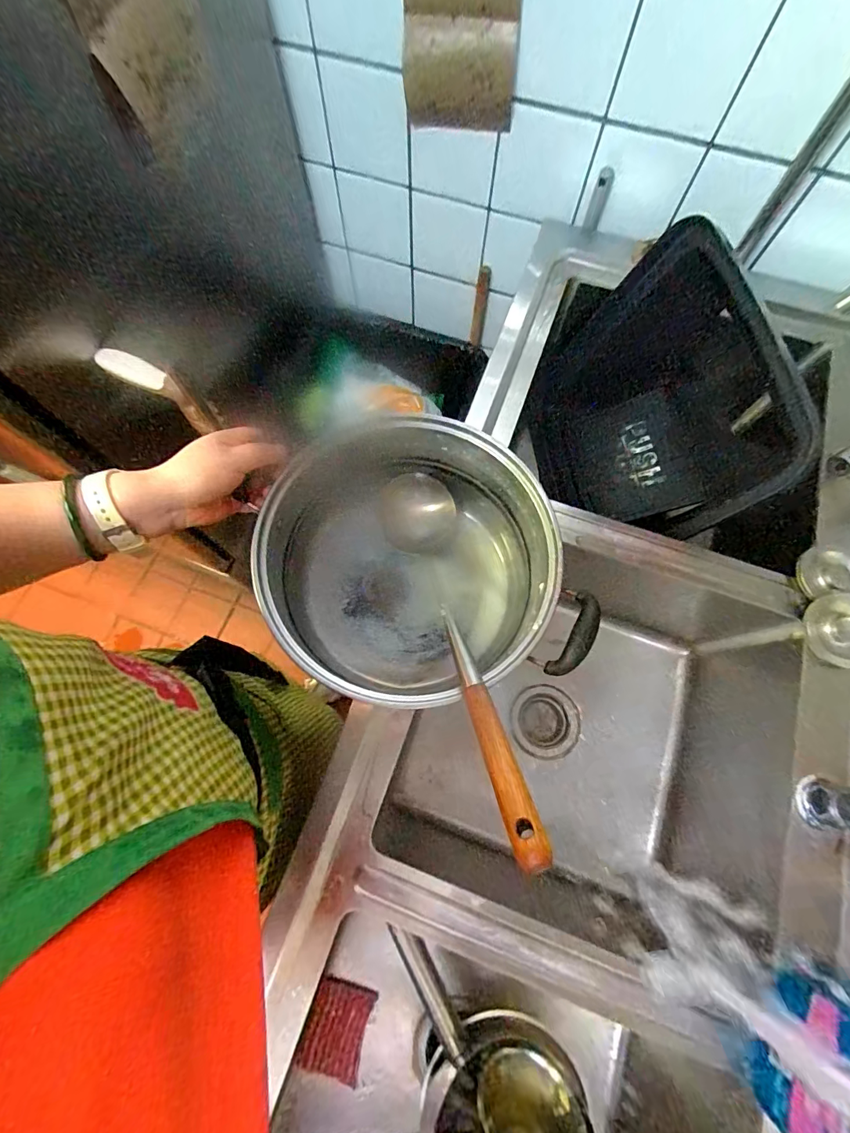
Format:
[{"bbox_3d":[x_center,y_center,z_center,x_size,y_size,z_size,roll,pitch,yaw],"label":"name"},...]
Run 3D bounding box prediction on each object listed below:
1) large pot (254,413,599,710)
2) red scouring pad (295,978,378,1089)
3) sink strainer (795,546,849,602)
[{"bbox_3d":[-0.008,0.001,0.459,0.255,0.140,0.271,-16,73,-5],"label":"large pot"},{"bbox_3d":[-0.118,0.625,0.589,0.077,0.020,0.101,17,73,5],"label":"red scouring pad"},{"bbox_3d":[0.488,0.007,0.530,0.061,0.025,0.062,-8,73,-3],"label":"sink strainer"}]

